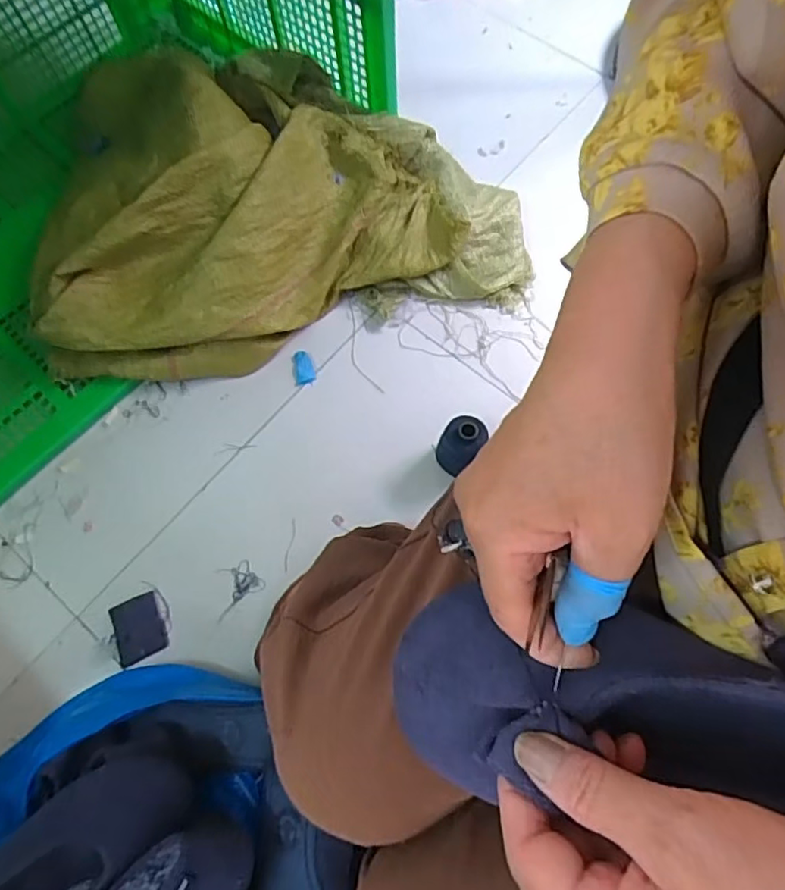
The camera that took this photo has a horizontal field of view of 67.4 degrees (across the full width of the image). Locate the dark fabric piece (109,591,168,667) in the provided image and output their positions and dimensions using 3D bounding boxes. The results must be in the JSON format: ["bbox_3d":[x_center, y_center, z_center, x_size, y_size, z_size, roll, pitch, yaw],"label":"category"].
[{"bbox_3d":[-0.326,0.234,0.755,0.062,0.005,0.077,-24,71,-7],"label":"dark fabric piece"}]

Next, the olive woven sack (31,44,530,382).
[{"bbox_3d":[-0.175,-0.370,0.856,0.664,0.185,0.438,-13,70,-3],"label":"olive woven sack"}]

